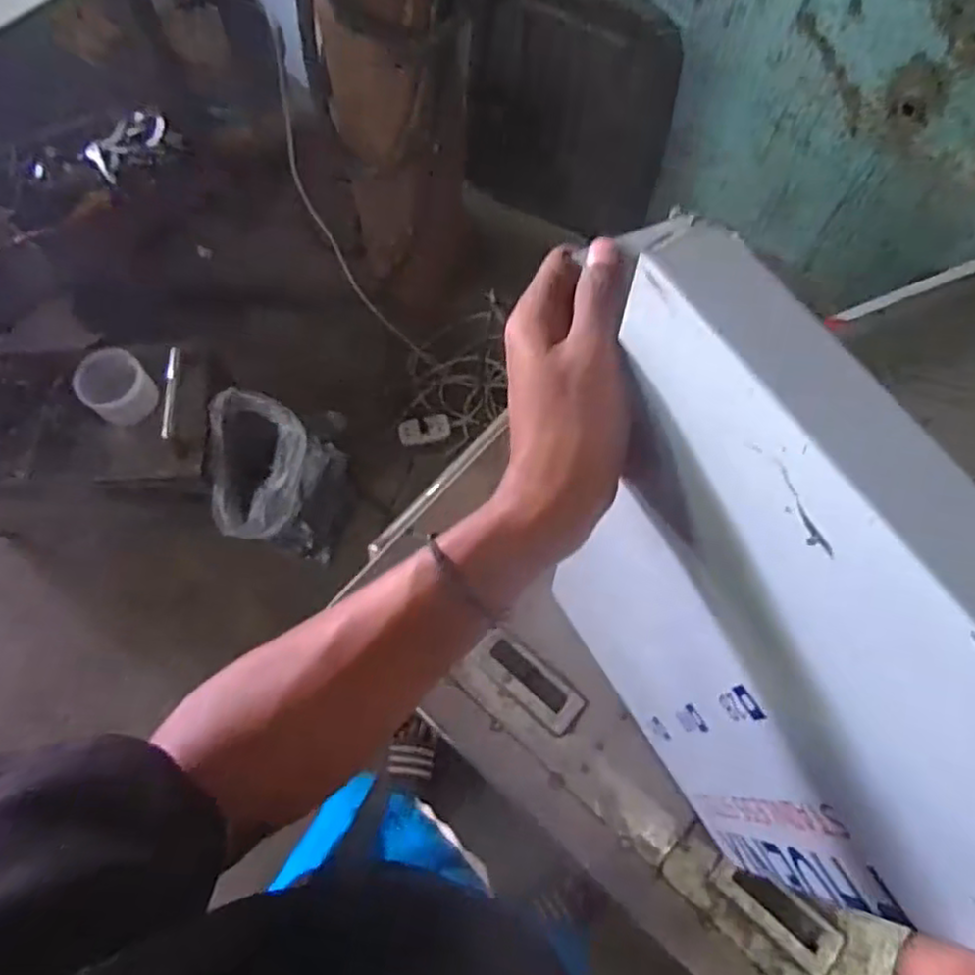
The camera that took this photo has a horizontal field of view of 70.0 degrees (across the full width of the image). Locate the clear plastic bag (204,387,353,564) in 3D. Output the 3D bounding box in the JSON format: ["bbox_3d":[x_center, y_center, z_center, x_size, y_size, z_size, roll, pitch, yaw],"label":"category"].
[{"bbox_3d":[-0.424,-0.007,1.435,0.206,0.319,0.276,5,70,2],"label":"clear plastic bag"}]

